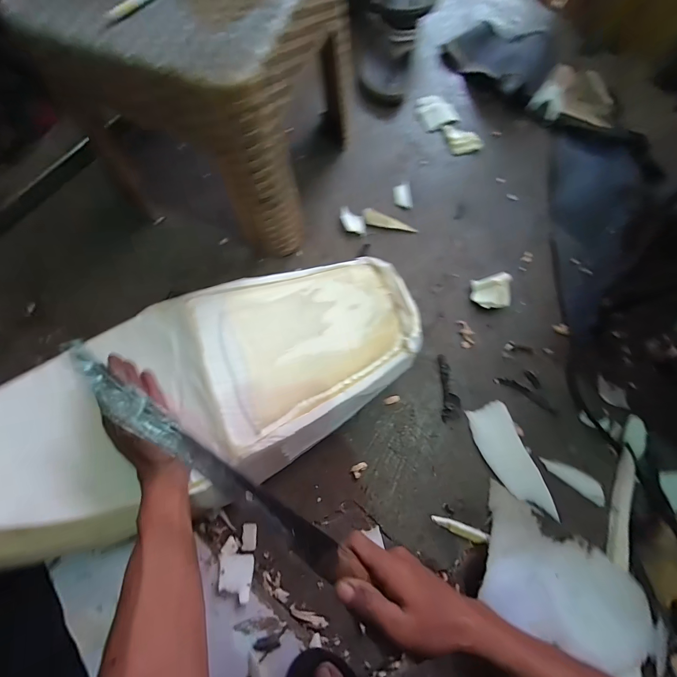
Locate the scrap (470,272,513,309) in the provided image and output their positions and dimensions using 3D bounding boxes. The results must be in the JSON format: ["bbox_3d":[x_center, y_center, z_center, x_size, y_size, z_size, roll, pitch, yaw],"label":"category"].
[{"bbox_3d":[0.260,-0.079,0.581,0.070,0.021,0.059,-9,76,-1],"label":"scrap"}]

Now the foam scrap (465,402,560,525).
[{"bbox_3d":[0.262,0.186,0.520,0.062,0.012,0.176,-24,77,-5],"label":"foam scrap"}]

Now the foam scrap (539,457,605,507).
[{"bbox_3d":[0.357,0.211,0.520,0.097,0.009,0.028,36,79,9],"label":"foam scrap"}]

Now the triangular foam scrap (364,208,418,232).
[{"bbox_3d":[0.093,-0.212,0.618,0.100,0.008,0.025,11,99,-5],"label":"triangular foam scrap"}]

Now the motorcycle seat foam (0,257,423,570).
[{"bbox_3d":[-0.189,0.072,0.440,0.626,0.141,0.256,-29,79,-6],"label":"motorcycle seat foam"}]

